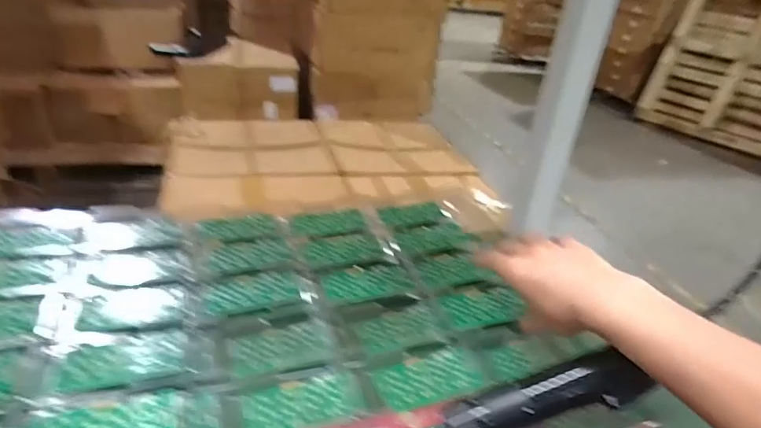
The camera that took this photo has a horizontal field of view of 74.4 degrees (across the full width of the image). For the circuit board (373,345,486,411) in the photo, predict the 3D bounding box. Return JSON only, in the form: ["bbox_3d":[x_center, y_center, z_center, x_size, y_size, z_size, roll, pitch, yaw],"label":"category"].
[{"bbox_3d":[0.044,0.147,0.448,0.092,0.010,0.051,-5,31,-23],"label":"circuit board"}]

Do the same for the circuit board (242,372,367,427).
[{"bbox_3d":[-0.062,0.155,0.408,0.094,0.008,0.050,-3,30,-20],"label":"circuit board"}]

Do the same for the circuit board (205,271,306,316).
[{"bbox_3d":[-0.126,0.078,0.509,0.090,0.008,0.052,0,29,-15],"label":"circuit board"}]

